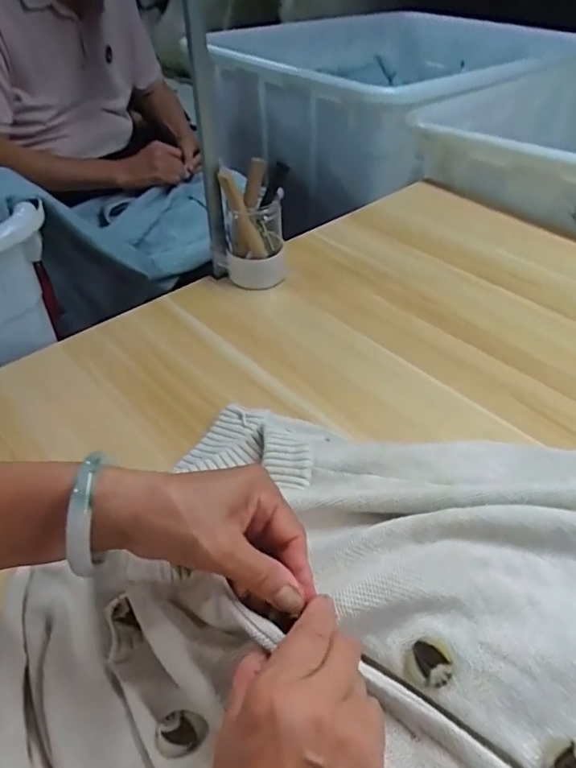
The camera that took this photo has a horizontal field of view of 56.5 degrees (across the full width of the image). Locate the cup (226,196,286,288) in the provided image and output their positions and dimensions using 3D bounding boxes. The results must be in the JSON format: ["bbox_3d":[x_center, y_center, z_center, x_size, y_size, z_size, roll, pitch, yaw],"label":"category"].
[{"bbox_3d":[-0.043,-0.224,0.745,0.079,0.149,0.094,7,43,10],"label":"cup"}]

